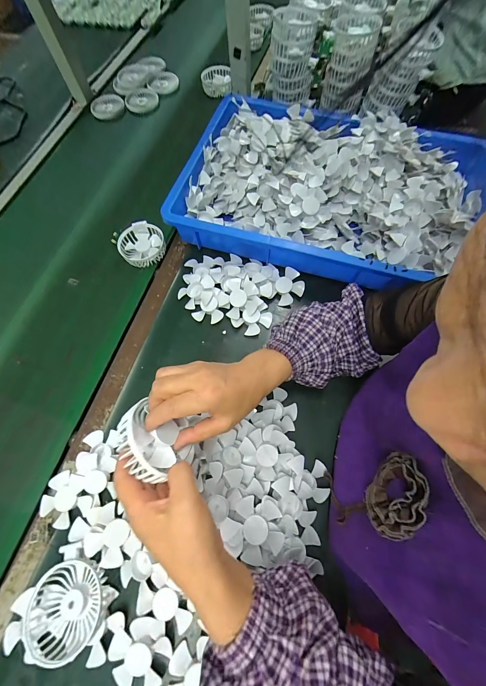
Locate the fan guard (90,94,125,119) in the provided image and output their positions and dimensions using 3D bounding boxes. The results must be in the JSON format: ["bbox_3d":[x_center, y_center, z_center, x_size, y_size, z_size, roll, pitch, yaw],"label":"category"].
[{"bbox_3d":[-0.382,-0.676,0.752,0.089,0.019,0.088,-17,69,-4],"label":"fan guard"}]

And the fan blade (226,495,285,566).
[{"bbox_3d":[0.019,0.244,0.347,0.065,0.017,0.068,11,70,7],"label":"fan blade"}]

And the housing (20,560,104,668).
[{"bbox_3d":[-0.219,0.324,0.328,0.086,0.041,0.090,-1,69,3],"label":"housing"}]

